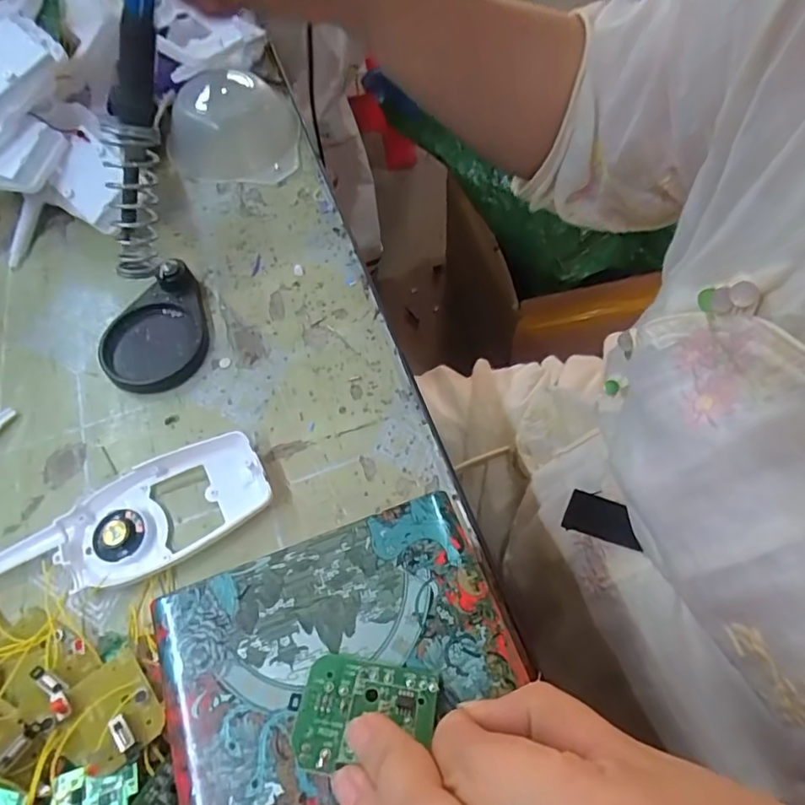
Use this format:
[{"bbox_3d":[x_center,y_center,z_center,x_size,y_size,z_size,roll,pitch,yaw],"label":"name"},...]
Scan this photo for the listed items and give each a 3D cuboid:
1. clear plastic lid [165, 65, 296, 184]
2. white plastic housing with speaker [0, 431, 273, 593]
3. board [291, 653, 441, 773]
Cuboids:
[{"bbox_3d":[-0.136,-0.223,0.428,0.103,0.050,0.105,-13,62,-5],"label":"clear plastic lid"},{"bbox_3d":[-0.152,0.069,0.298,0.159,0.018,0.057,-24,63,-11],"label":"white plastic housing with speaker"},{"bbox_3d":[-0.012,0.098,0.172,0.042,0.004,0.033,6,43,6],"label":"board"}]

